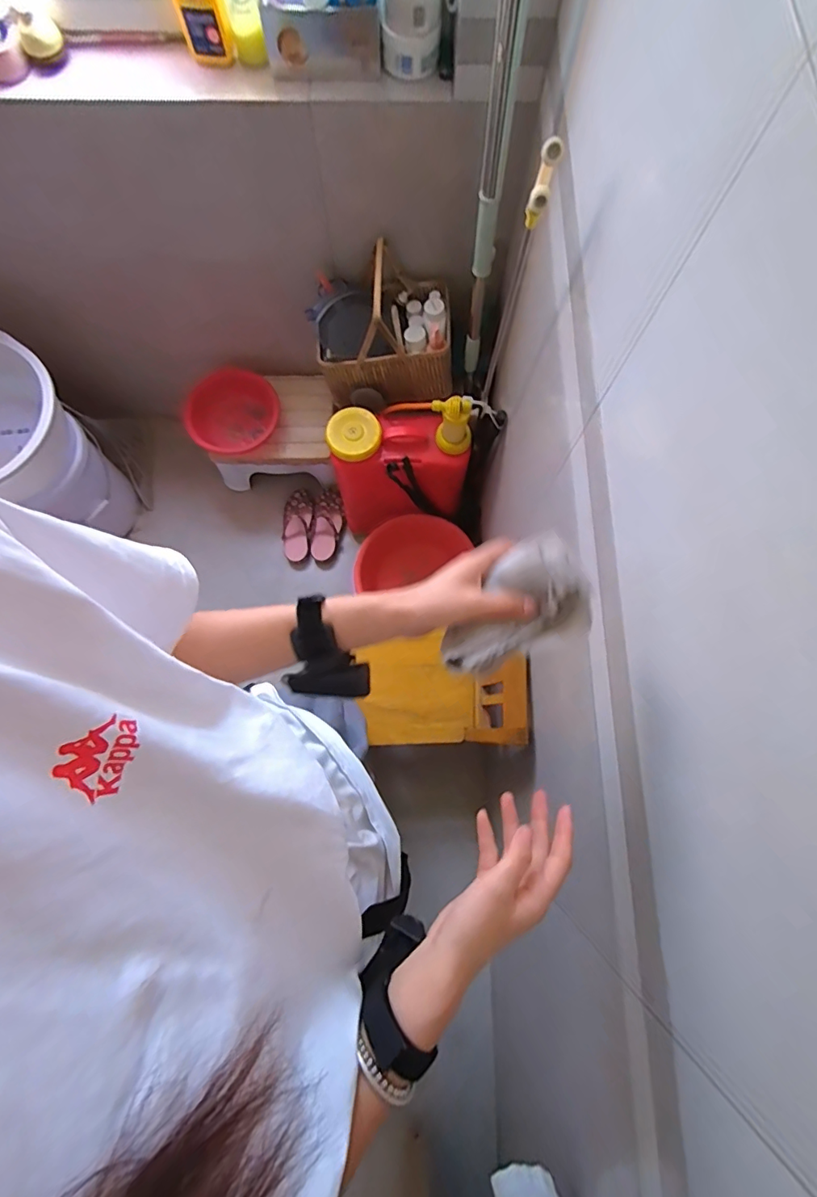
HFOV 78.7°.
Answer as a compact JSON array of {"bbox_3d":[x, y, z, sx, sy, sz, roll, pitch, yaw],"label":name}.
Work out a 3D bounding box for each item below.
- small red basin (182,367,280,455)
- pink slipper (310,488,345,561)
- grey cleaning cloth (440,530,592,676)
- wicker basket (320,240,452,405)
[{"bbox_3d":[-0.478,-0.499,1.330,0.226,0.077,0.225,0,75,0],"label":"small red basin"},{"bbox_3d":[-0.250,-0.230,1.524,0.103,0.058,0.229,9,75,3],"label":"pink slipper"},{"bbox_3d":[0.080,0.004,0.409,0.122,0.045,0.088,-22,76,-6],"label":"grey cleaning cloth"},{"bbox_3d":[-0.056,-0.605,1.130,0.299,0.217,0.245,-8,75,-2],"label":"wicker basket"}]

